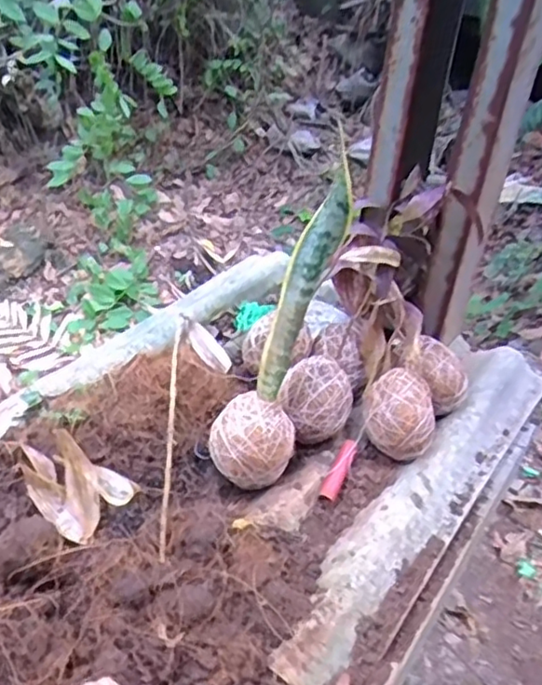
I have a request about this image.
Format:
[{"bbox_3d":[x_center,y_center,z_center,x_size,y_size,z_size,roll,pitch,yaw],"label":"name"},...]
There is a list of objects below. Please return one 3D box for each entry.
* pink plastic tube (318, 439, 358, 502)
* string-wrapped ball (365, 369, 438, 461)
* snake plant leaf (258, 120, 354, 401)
[{"bbox_3d":[0.056,0.104,0.527,0.015,0.011,0.056,19,54,17],"label":"pink plastic tube"},{"bbox_3d":[0.110,0.060,0.547,0.058,0.051,0.056,3,38,-3],"label":"string-wrapped ball"},{"bbox_3d":[0.025,-0.051,0.493,0.032,0.198,0.022,28,17,26],"label":"snake plant leaf"}]

